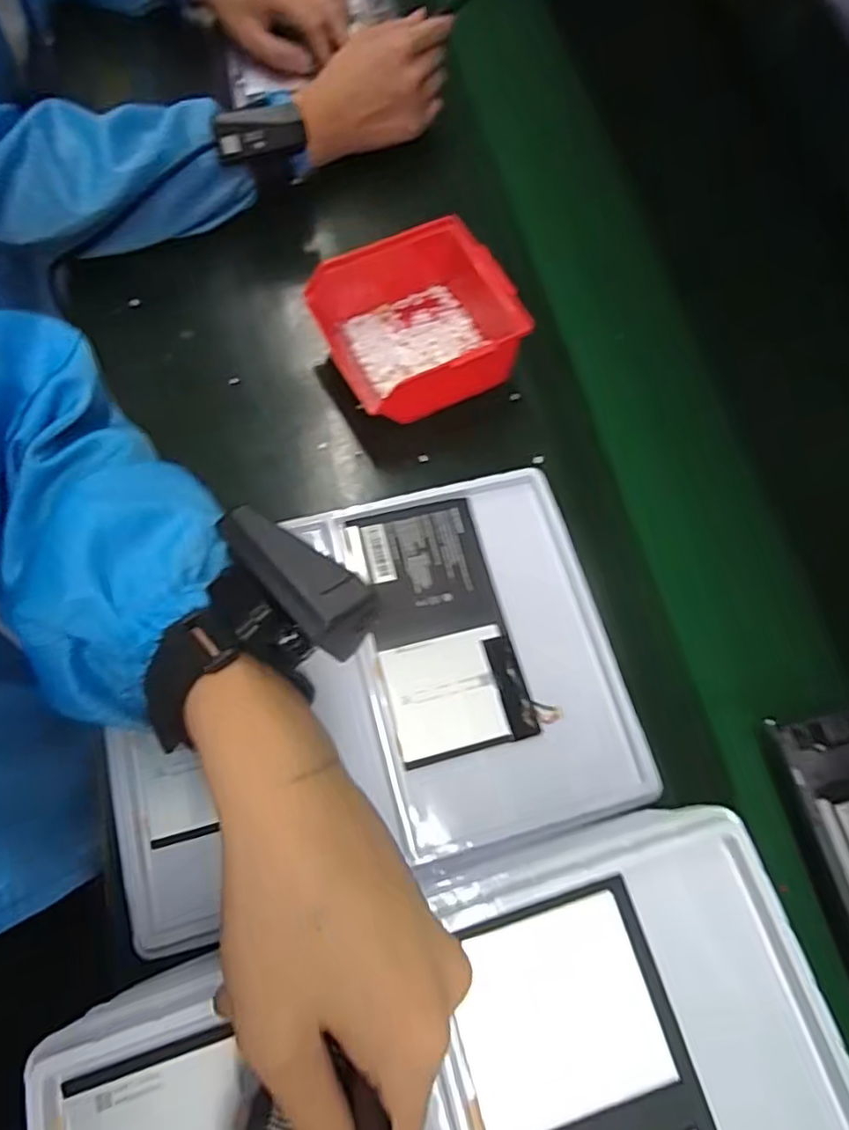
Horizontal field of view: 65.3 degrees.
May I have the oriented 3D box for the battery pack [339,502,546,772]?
[{"bbox_3d":[0.010,0.041,0.454,0.090,0.010,0.173,-12,72,-11],"label":"battery pack"}]

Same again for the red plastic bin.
[{"bbox_3d":[0.000,-0.185,0.512,0.148,0.061,0.128,-22,73,-12],"label":"red plastic bin"}]

